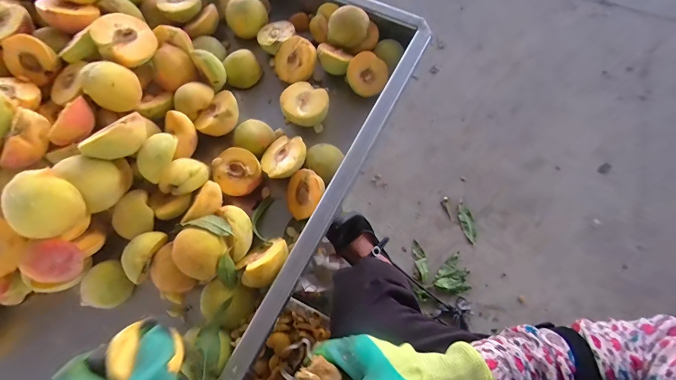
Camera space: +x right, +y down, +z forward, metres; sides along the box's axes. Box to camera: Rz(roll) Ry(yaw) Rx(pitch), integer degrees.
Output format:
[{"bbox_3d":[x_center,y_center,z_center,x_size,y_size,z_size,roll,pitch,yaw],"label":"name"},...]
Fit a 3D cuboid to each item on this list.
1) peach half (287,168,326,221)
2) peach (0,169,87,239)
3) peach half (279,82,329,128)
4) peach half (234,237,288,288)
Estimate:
[{"bbox_3d":[-0.037,0.005,0.410,0.059,0.030,0.055,-32,66,33],"label":"peach half"},{"bbox_3d":[-0.302,0.018,0.343,0.049,0.066,0.065,16,71,7],"label":"peach"},{"bbox_3d":[-0.046,-0.115,0.447,0.060,0.034,0.056,0,70,1],"label":"peach half"},{"bbox_3d":[-0.083,0.081,0.369,0.046,0.044,0.061,32,73,12],"label":"peach half"}]

